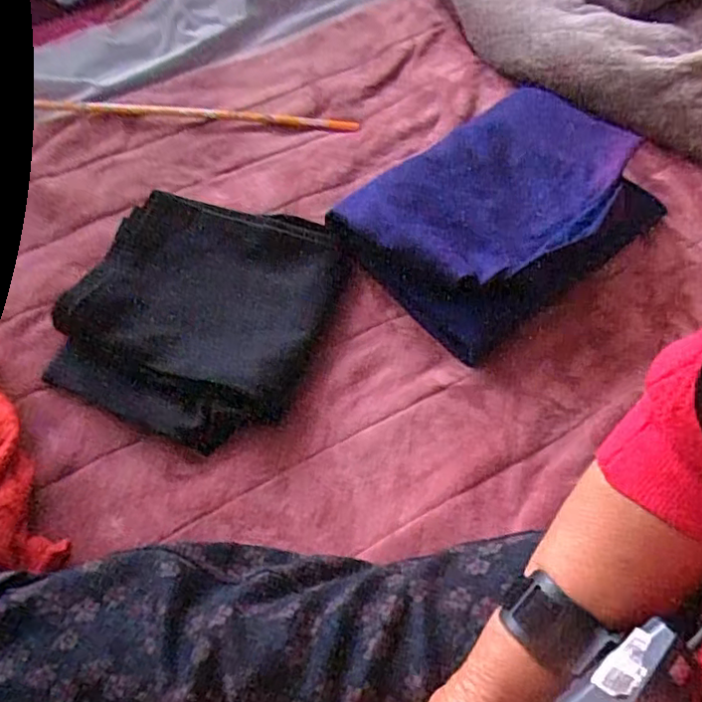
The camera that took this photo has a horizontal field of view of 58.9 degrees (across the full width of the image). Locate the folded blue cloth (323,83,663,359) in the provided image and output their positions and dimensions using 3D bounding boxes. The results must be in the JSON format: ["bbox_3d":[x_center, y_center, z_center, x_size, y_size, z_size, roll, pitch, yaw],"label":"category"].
[{"bbox_3d":[0.166,-0.166,0.697,0.328,0.068,0.259,-40,64,-22],"label":"folded blue cloth"}]

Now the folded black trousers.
[{"bbox_3d":[-0.158,-0.042,0.637,0.248,0.045,0.255,16,59,12],"label":"folded black trousers"}]

